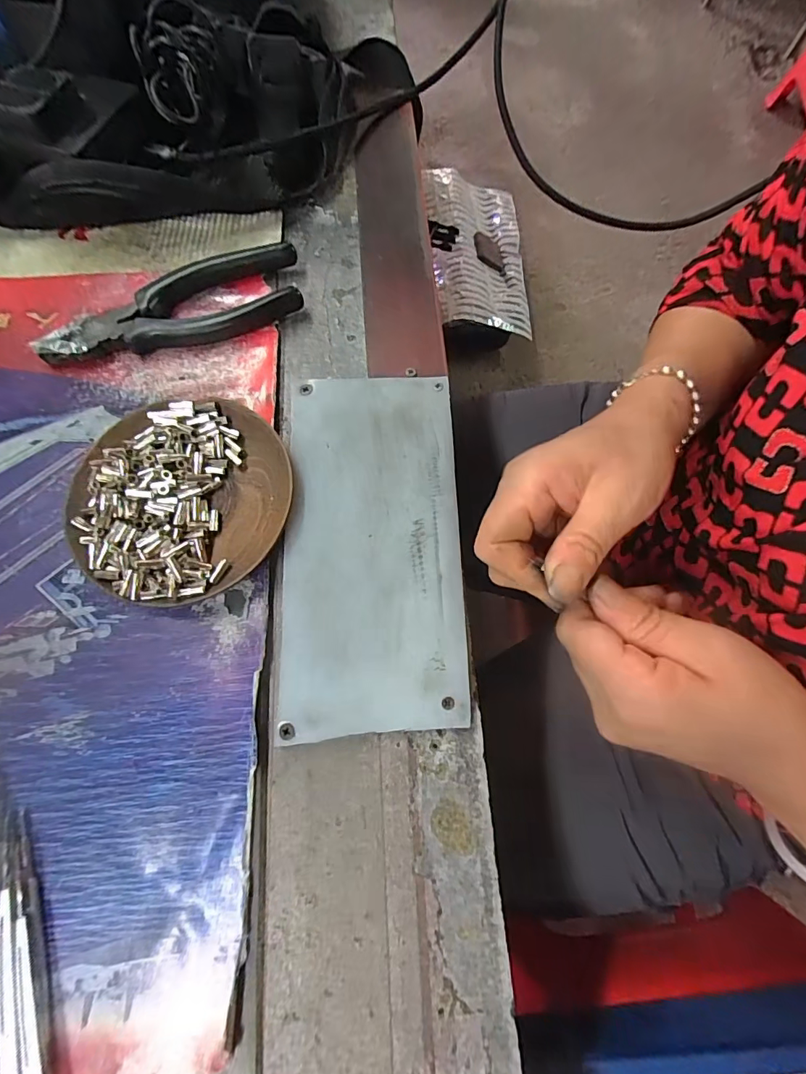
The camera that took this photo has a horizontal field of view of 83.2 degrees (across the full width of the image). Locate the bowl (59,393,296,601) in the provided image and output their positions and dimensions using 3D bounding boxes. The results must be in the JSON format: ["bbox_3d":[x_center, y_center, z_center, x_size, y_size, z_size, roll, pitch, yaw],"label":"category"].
[{"bbox_3d":[-0.119,-0.022,0.246,0.111,0.020,0.112,0,72,-1],"label":"bowl"}]

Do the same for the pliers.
[{"bbox_3d":[-0.143,-0.143,0.287,0.161,0.016,0.050,-20,73,-7],"label":"pliers"}]

